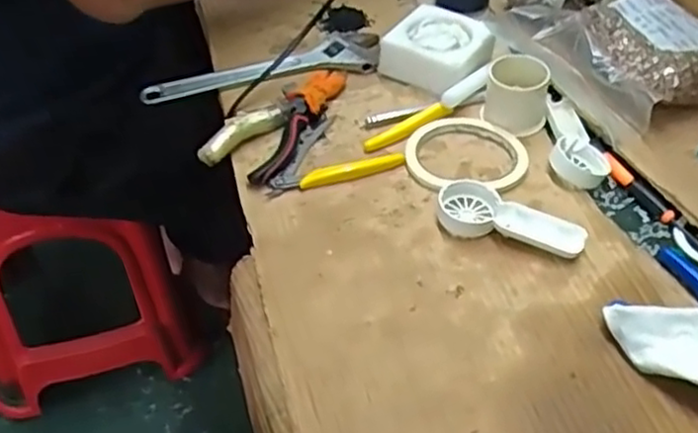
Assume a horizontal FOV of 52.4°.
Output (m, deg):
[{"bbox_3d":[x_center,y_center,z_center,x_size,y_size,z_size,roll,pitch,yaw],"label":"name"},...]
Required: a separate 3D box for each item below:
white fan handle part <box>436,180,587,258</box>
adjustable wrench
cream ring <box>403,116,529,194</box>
[{"bbox_3d":[0.123,0.001,0.541,0.110,0.017,0.041,15,48,14],"label":"white fan handle part"},{"bbox_3d":[-0.081,-0.142,0.684,0.233,0.014,0.053,-13,48,-12],"label":"adjustable wrench"},{"bbox_3d":[0.099,-0.053,0.599,0.097,0.010,0.096,0,46,0],"label":"cream ring"}]

